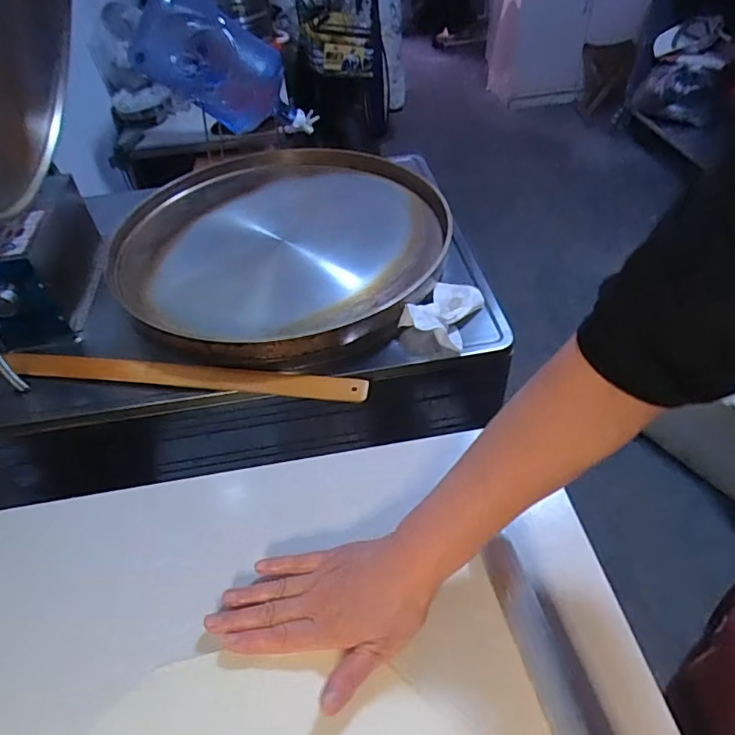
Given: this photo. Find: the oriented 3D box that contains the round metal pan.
[{"bbox_3d":[-0.133,-0.215,0.924,0.480,0.098,0.537,25,53,26],"label":"round metal pan"}]

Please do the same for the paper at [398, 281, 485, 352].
[{"bbox_3d":[0.117,-0.090,0.818,0.093,0.037,0.141,17,50,20],"label":"paper"}]

